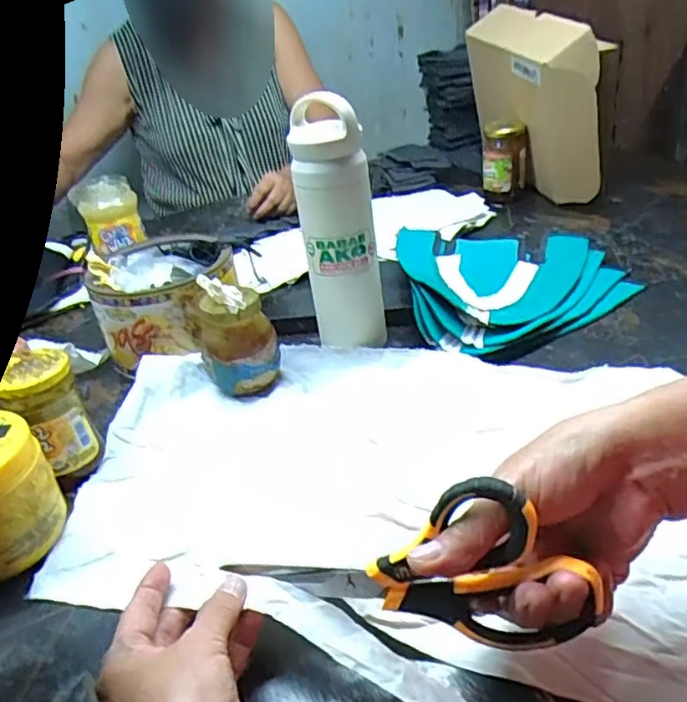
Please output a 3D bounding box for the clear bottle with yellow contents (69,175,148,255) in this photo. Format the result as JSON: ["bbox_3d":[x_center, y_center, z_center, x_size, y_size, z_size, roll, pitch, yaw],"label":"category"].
[{"bbox_3d":[-0.332,-0.194,0.885,0.075,0.080,0.095,-26,36,-27],"label":"clear bottle with yellow contents"}]

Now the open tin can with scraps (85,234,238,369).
[{"bbox_3d":[-0.184,-0.060,0.674,0.138,0.106,0.160,-10,32,-4],"label":"open tin can with scraps"}]

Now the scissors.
[{"bbox_3d":[0.025,0.109,0.316,0.190,0.080,0.026,-9,28,27],"label":"scissors"}]

